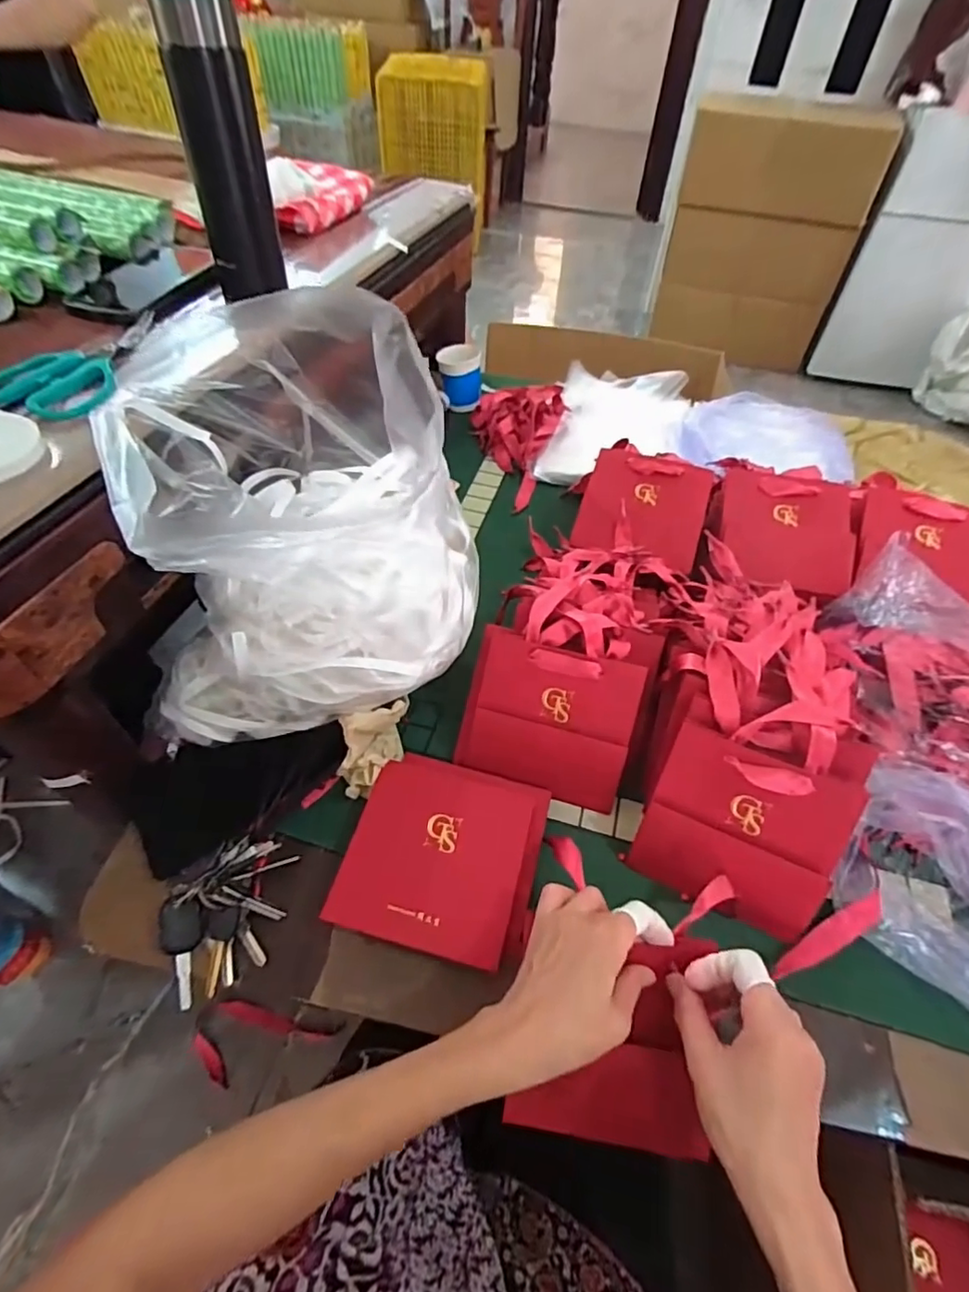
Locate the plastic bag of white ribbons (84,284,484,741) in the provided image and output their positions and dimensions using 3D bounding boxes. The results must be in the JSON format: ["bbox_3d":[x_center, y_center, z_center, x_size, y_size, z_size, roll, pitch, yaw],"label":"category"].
[{"bbox_3d":[-0.148,-0.108,0.489,0.276,0.265,0.254,-4,51,-7],"label":"plastic bag of white ribbons"}]

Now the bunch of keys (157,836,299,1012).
[{"bbox_3d":[-0.202,0.212,0.456,0.101,0.034,0.090,-24,56,-21],"label":"bunch of keys"}]

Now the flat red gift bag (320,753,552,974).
[{"bbox_3d":[-0.031,0.169,0.479,0.151,0.018,0.153,13,51,7],"label":"flat red gift bag"}]

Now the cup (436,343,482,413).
[{"bbox_3d":[-0.040,-0.421,0.905,0.069,0.080,0.064,2,51,-2],"label":"cup"}]

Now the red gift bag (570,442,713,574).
[{"bbox_3d":[0.193,-0.171,0.698,0.141,0.055,0.153,16,77,8],"label":"red gift bag"}]

